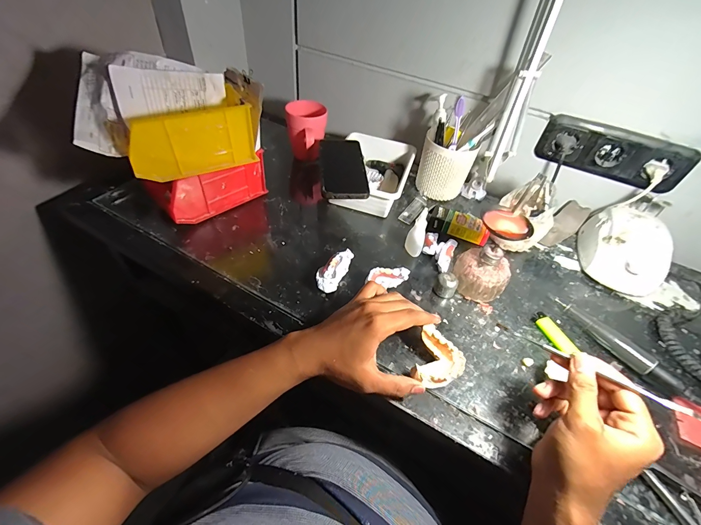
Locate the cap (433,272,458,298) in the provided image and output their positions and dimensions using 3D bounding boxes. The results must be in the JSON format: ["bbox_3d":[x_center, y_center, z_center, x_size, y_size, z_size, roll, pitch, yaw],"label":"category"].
[{"bbox_3d":[0.139,0.034,0.478,0.031,0.029,0.027,23,50,13],"label":"cap"}]

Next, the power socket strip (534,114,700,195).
[{"bbox_3d":[0.437,-0.181,0.549,0.217,0.079,0.032,24,50,14],"label":"power socket strip"}]

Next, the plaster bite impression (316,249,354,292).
[{"bbox_3d":[-0.024,0.013,0.474,0.032,0.035,0.069,22,49,12],"label":"plaster bite impression"}]

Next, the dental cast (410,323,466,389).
[{"bbox_3d":[0.103,0.116,0.380,0.055,0.027,0.069,20,49,11],"label":"dental cast"}]

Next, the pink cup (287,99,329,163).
[{"bbox_3d":[-0.088,-0.251,0.655,0.077,0.101,0.106,0,48,-7],"label":"pink cup"}]

